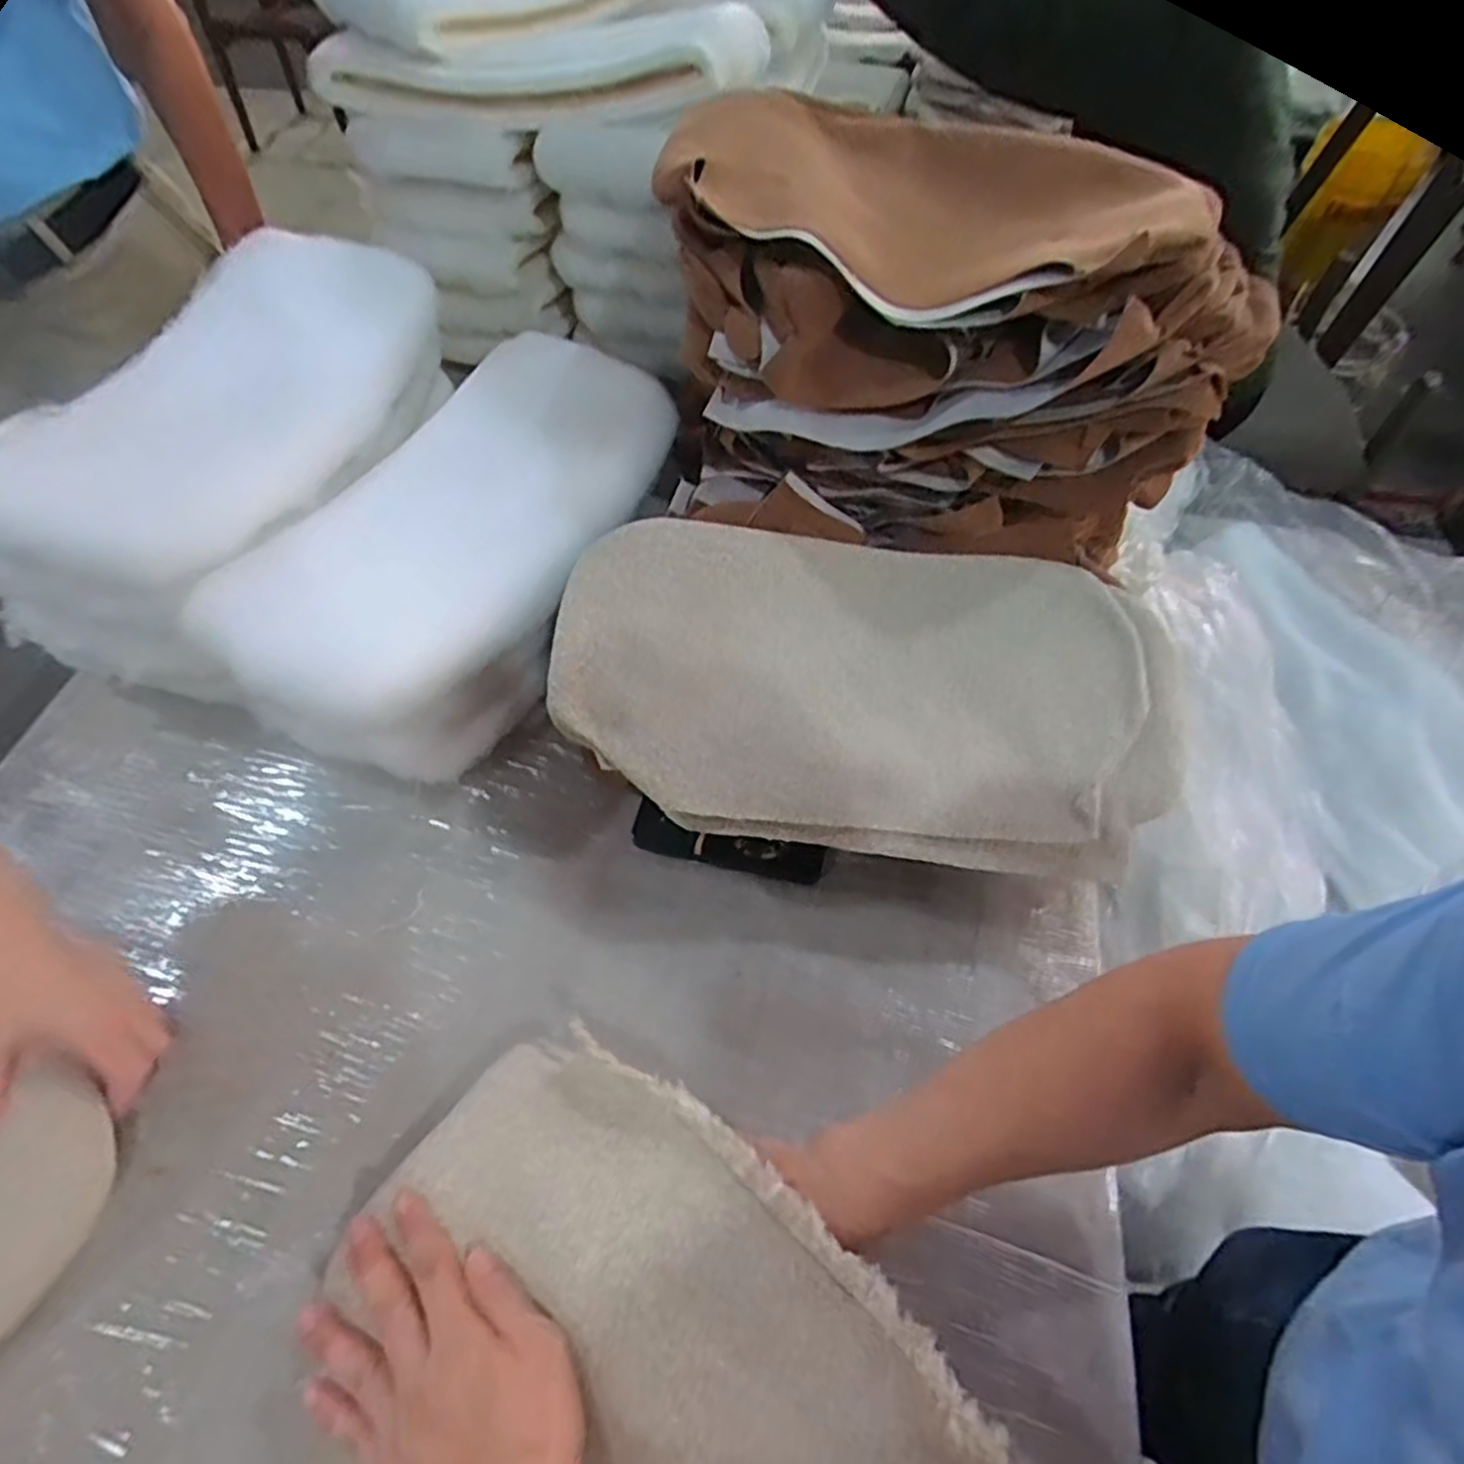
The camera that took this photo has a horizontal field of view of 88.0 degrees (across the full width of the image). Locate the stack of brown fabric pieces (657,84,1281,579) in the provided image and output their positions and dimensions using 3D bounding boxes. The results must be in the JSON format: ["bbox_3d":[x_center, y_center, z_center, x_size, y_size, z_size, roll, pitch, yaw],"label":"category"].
[{"bbox_3d":[0.193,-0.339,0.663,0.490,0.223,0.302,11,58,8],"label":"stack of brown fabric pieces"}]

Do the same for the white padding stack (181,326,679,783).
[{"bbox_3d":[-0.229,-0.170,0.689,0.195,0.174,0.435,25,61,17],"label":"white padding stack"}]

